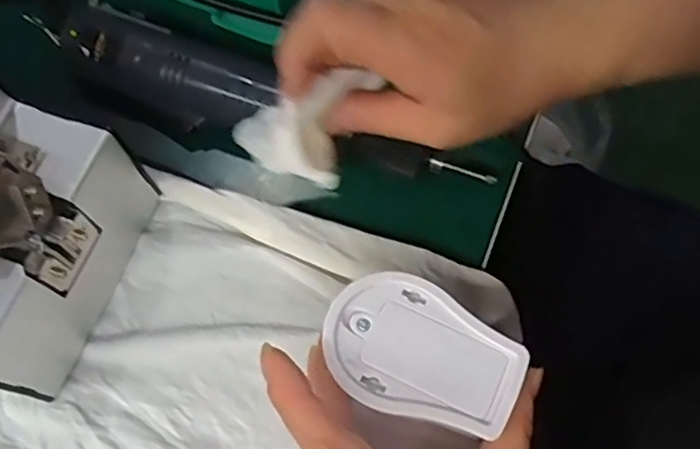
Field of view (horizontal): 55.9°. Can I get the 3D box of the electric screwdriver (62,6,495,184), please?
[{"bbox_3d":[-0.053,-0.070,0.385,0.265,0.036,0.047,18,71,9],"label":"electric screwdriver"}]

